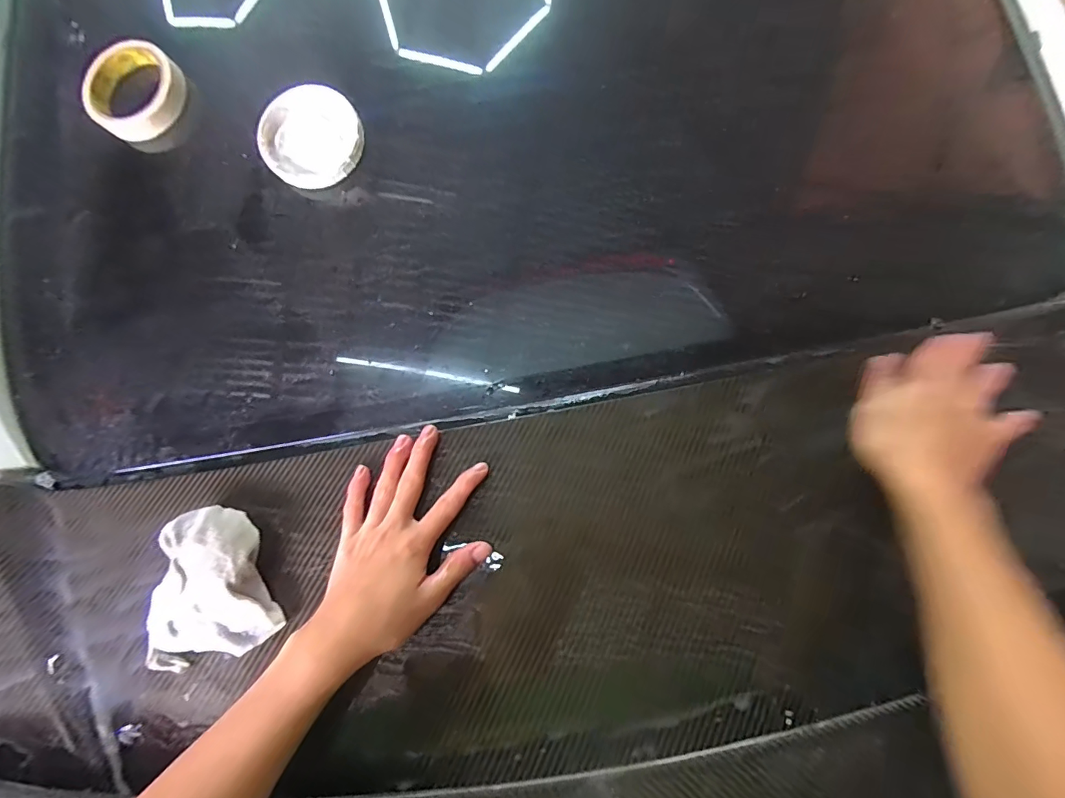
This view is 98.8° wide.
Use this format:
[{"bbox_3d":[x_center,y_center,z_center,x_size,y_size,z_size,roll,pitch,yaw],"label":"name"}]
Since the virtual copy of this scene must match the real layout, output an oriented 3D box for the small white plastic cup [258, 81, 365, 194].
[{"bbox_3d":[-0.218,-0.259,0.455,0.097,0.019,0.096,9,85,1],"label":"small white plastic cup"}]

